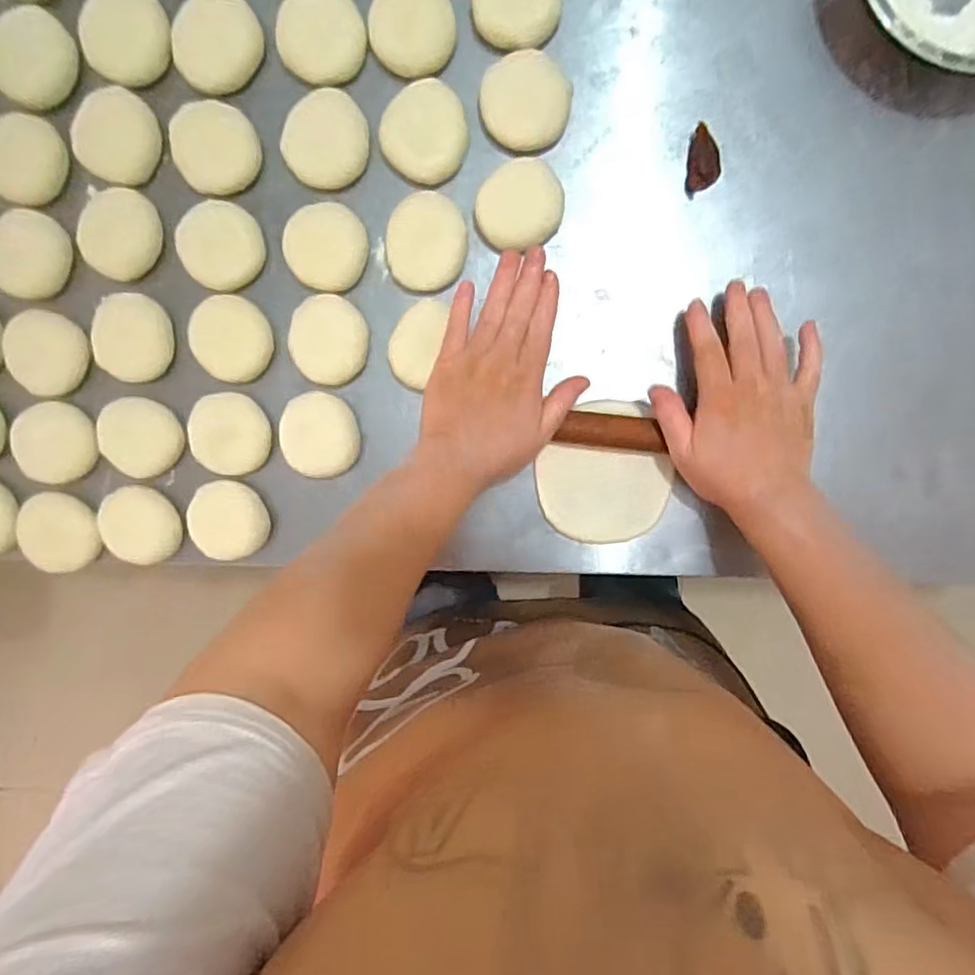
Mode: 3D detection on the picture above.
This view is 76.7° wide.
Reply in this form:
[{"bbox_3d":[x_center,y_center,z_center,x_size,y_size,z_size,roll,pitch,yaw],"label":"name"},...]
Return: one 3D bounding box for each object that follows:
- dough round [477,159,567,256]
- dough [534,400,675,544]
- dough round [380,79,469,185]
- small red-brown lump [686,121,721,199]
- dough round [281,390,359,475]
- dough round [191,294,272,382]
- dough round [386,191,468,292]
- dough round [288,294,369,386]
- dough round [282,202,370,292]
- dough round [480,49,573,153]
[{"bbox_3d":[0.026,-0.220,0.484,0.068,0.023,0.062,0,96,3],"label":"dough round"},{"bbox_3d":[0.094,-0.012,0.508,0.106,0.012,0.112,0,96,3],"label":"dough"},{"bbox_3d":[-0.047,-0.276,0.477,0.061,0.020,0.071,31,97,-1],"label":"dough round"},{"bbox_3d":[0.168,-0.251,0.475,0.022,0.019,0.044,1,96,3],"label":"small red-brown lump"},{"bbox_3d":[-0.138,-0.043,0.508,0.059,0.016,0.067,1,96,3],"label":"dough round"},{"bbox_3d":[-0.209,-0.122,0.504,0.060,0.017,0.067,-43,93,6],"label":"dough round"},{"bbox_3d":[-0.048,-0.193,0.486,0.061,0.014,0.070,-3,96,3],"label":"dough round"},{"bbox_3d":[-0.128,-0.118,0.496,0.058,0.023,0.068,0,96,3],"label":"dough round"},{"bbox_3d":[-0.128,-0.191,0.488,0.060,0.020,0.063,0,96,3],"label":"dough round"},{"bbox_3d":[0.029,-0.292,0.467,0.065,0.028,0.060,0,96,3],"label":"dough round"}]

